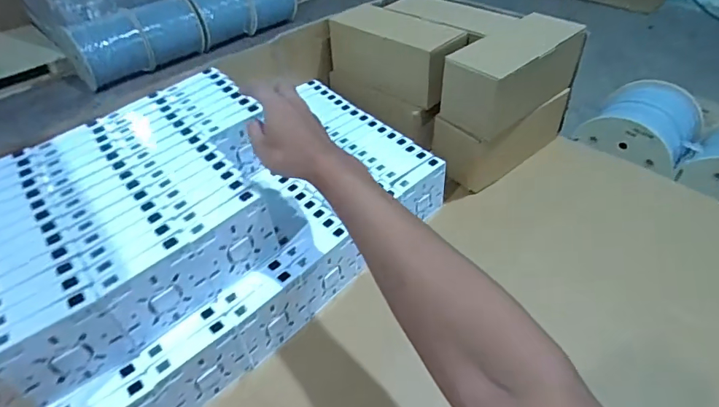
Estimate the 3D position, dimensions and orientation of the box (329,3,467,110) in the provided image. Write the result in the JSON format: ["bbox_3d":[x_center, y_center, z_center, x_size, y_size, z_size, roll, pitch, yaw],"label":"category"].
[{"bbox_3d":[0.075,-0.251,0.752,0.115,0.106,0.257,-33,48,-31],"label":"box"}]

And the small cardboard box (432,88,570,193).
[{"bbox_3d":[0.230,-0.120,0.741,0.222,0.095,0.097,-27,45,-26],"label":"small cardboard box"}]

